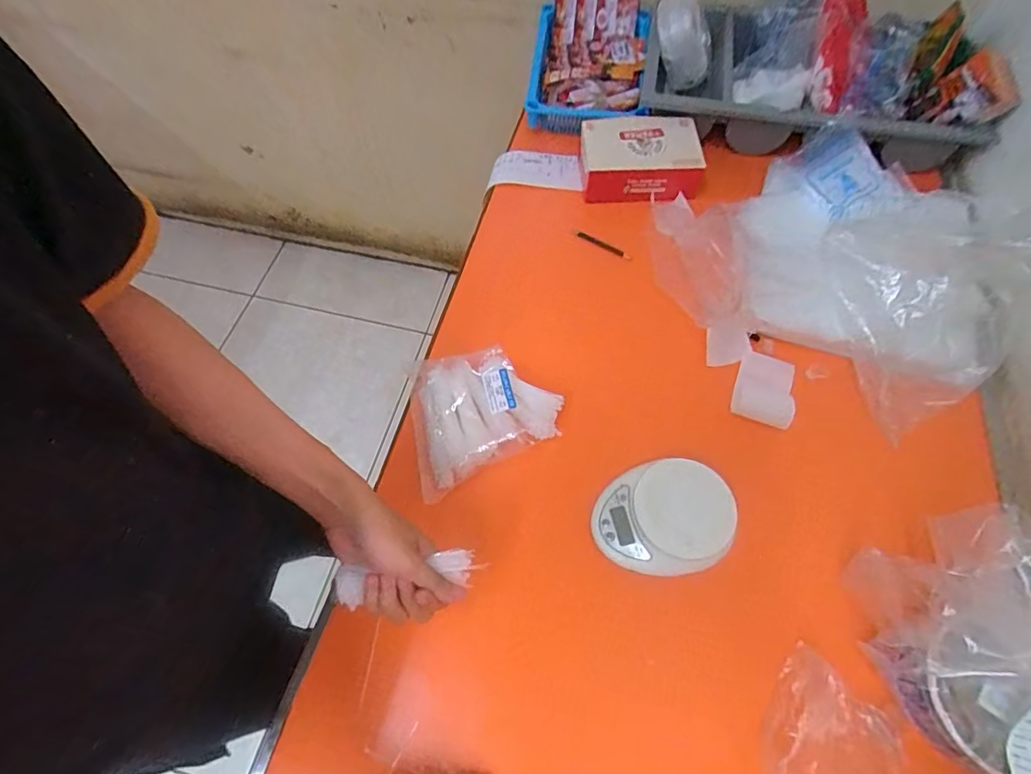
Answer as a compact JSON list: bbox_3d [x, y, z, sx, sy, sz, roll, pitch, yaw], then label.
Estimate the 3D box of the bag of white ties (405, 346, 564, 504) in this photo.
[{"bbox_3d":[-0.038,0.026,0.602,0.165,0.053,0.161,-10,62,-5],"label":"bag of white ties"}]

